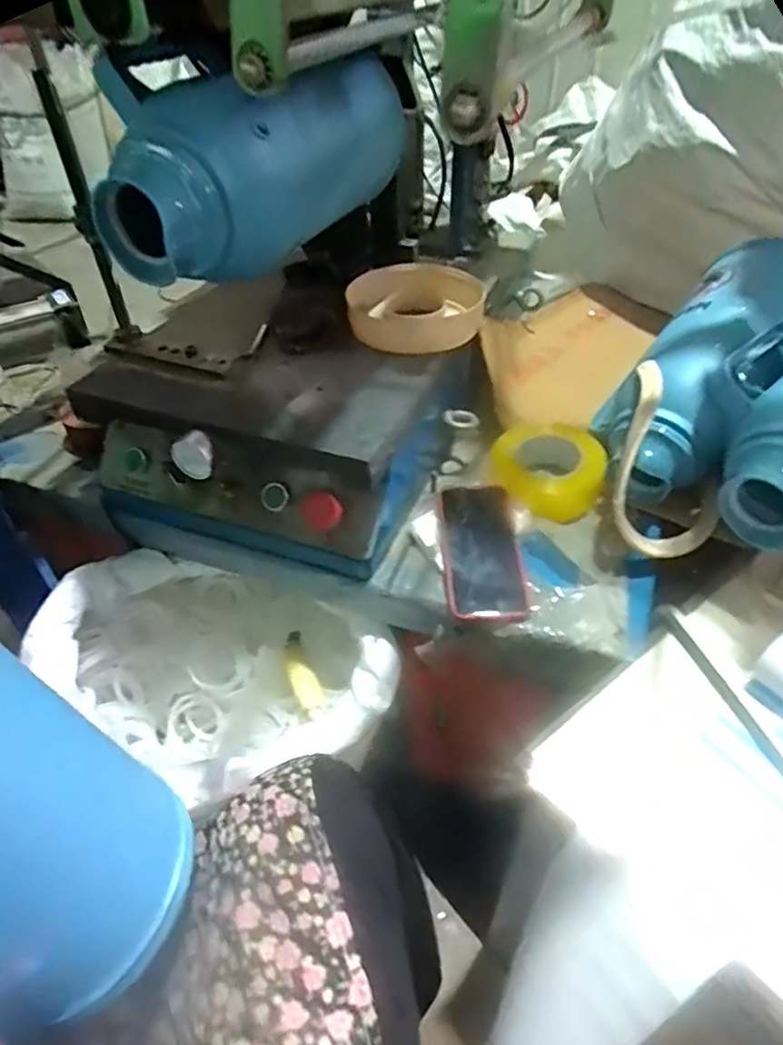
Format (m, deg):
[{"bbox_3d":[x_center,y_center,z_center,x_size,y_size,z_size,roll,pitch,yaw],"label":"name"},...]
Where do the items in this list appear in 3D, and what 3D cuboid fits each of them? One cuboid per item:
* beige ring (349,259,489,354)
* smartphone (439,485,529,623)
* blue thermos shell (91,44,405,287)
[{"bbox_3d":[0.032,-0.250,0.735,0.162,0.049,0.130,-4,43,-4],"label":"beige ring"},{"bbox_3d":[0.096,0.031,0.667,0.080,0.012,0.166,0,54,-2],"label":"smartphone"},{"bbox_3d":[-0.126,-0.327,0.554,0.142,0.135,0.322,20,47,22],"label":"blue thermos shell"}]

